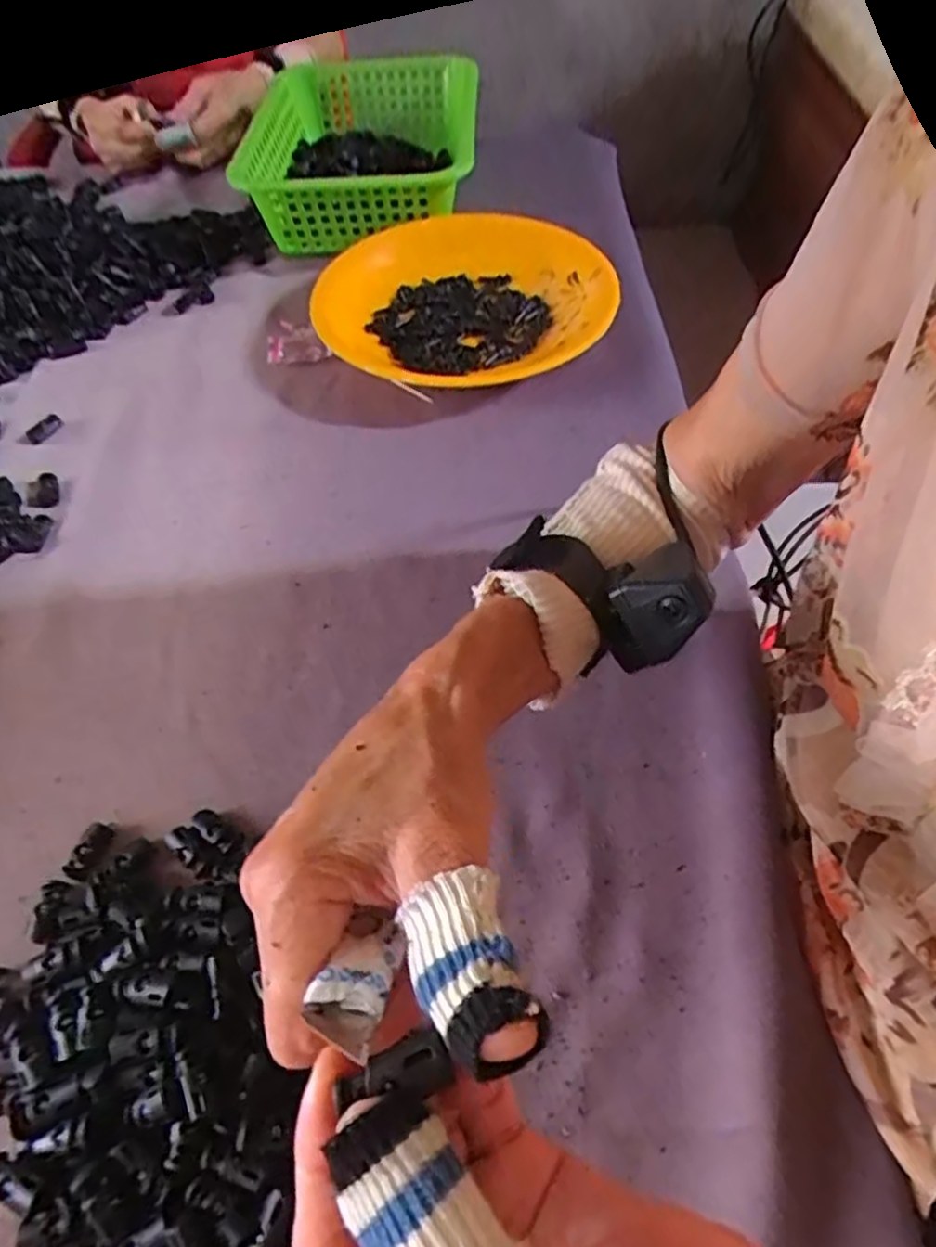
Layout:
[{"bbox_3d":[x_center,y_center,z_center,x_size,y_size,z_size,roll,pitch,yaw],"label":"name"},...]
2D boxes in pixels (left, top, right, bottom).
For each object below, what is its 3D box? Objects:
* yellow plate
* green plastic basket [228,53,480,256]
[{"bbox_3d":[-0.003,-0.271,0.585,0.234,0.041,0.228,-10,55,-4],"label":"yellow plate"},{"bbox_3d":[-0.101,-0.494,0.725,0.220,0.070,0.322,0,55,3],"label":"green plastic basket"}]

